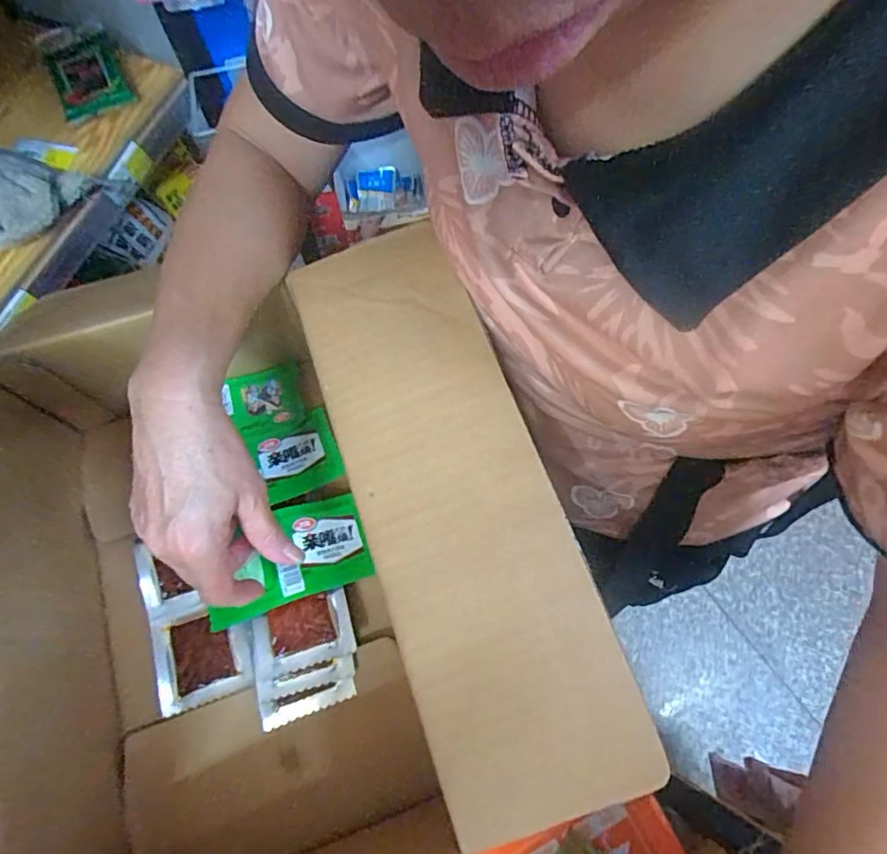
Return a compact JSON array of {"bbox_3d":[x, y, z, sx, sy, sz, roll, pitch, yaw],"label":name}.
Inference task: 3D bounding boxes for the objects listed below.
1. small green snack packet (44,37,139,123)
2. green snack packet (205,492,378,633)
[{"bbox_3d":[-0.489,-0.479,0.753,0.091,0.013,0.107,-27,92,-15],"label":"small green snack packet"},{"bbox_3d":[-0.119,0.097,0.411,0.118,0.027,0.067,-18,71,-6],"label":"green snack packet"}]

